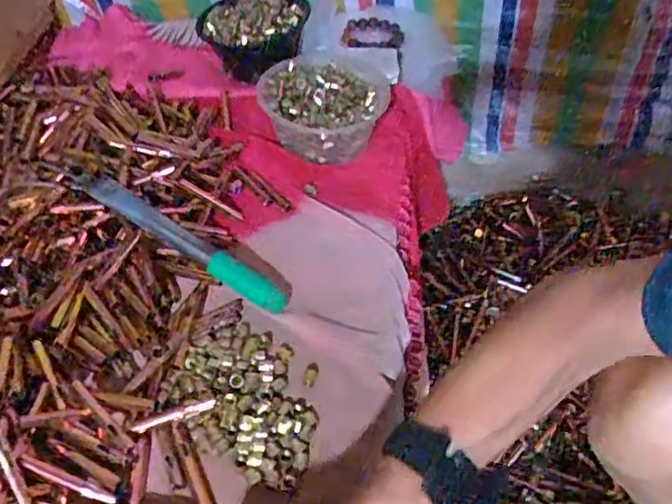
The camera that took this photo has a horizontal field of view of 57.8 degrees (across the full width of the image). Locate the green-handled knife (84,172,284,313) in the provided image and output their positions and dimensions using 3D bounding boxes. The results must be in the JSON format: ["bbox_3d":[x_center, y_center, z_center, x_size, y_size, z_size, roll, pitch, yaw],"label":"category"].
[{"bbox_3d":[-0.152,-0.009,0.620,0.238,0.024,0.026,32,54,9],"label":"green-handled knife"}]

